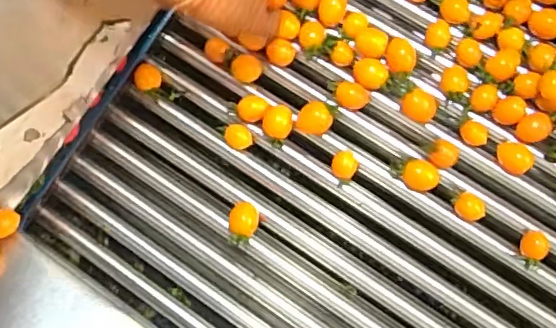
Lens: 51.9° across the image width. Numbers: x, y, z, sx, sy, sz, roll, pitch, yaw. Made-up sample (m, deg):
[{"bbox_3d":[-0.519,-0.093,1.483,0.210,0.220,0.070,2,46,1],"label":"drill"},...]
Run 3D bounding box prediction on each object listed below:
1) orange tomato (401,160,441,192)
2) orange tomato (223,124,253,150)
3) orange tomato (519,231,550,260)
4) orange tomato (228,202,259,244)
[{"bbox_3d":[0.135,0.012,0.539,0.035,0.021,0.025,7,68,0],"label":"orange tomato"},{"bbox_3d":[-0.040,-0.025,0.575,0.026,0.022,0.024,1,68,-2],"label":"orange tomato"},{"bbox_3d":[0.233,0.075,0.524,0.023,0.020,0.024,12,68,2],"label":"orange tomato"},{"bbox_3d":[-0.034,0.058,0.560,0.029,0.031,0.033,-3,68,-4],"label":"orange tomato"}]

